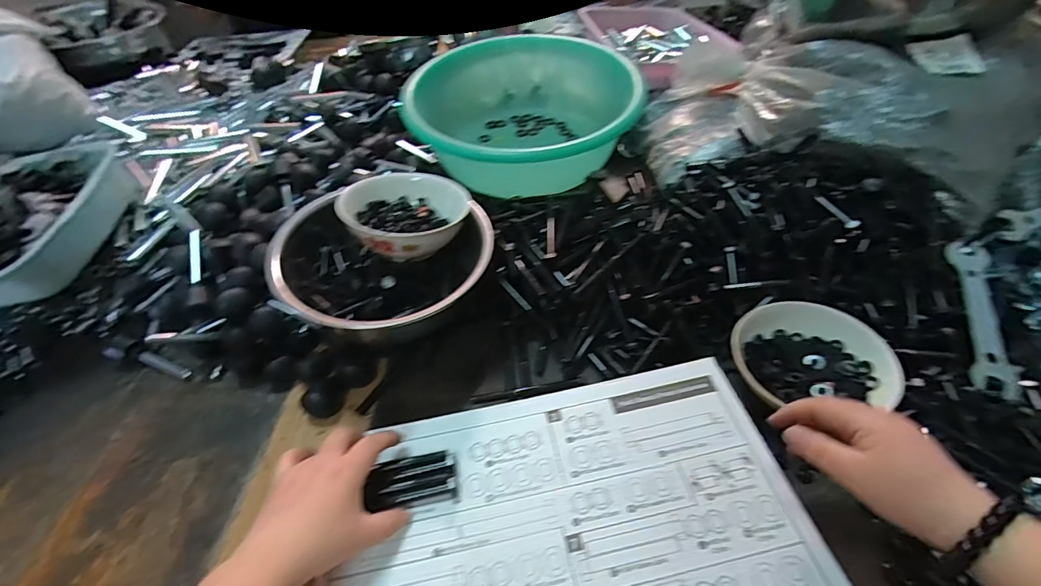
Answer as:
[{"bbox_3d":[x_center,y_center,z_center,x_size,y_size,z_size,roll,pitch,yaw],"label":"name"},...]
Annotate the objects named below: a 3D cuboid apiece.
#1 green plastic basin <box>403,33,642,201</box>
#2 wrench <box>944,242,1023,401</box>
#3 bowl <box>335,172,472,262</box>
[{"bbox_3d":[0.000,-0.307,0.757,0.330,0.127,0.330,-8,47,-1],"label":"green plastic basin"},{"bbox_3d":[0.427,0.019,0.422,0.036,0.011,0.154,5,67,11],"label":"wrench"},{"bbox_3d":[-0.124,-0.081,0.484,0.113,0.057,0.119,14,51,19],"label":"bowl"}]

